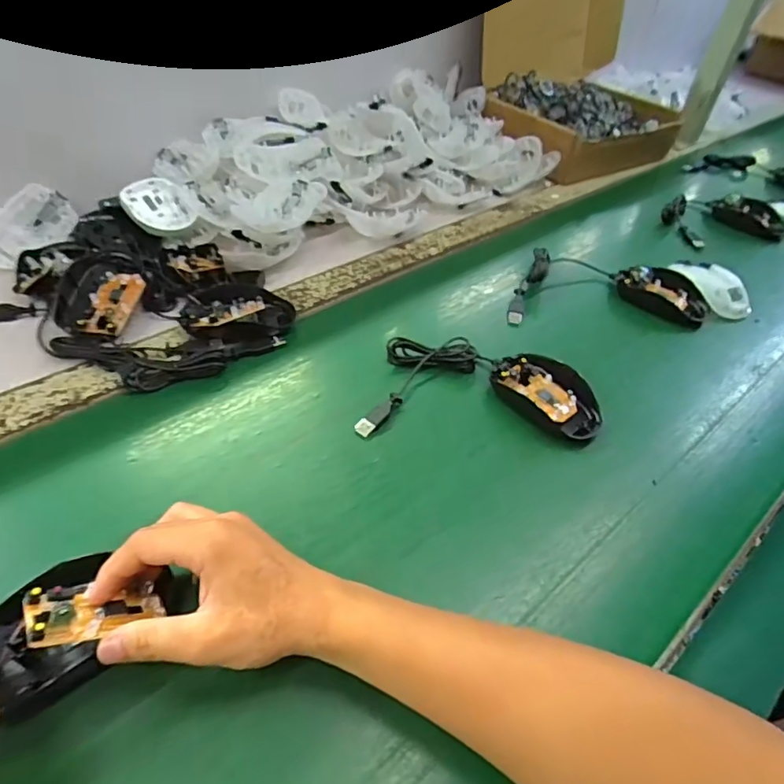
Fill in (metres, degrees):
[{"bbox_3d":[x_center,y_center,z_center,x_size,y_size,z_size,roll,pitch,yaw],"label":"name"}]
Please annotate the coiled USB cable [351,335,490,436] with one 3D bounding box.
[{"bbox_3d":[0.017,-0.022,0.480,0.151,0.021,0.064,-28,56,-29],"label":"coiled USB cable"}]

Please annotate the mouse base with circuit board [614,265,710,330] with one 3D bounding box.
[{"bbox_3d":[0.305,-0.111,0.607,0.100,0.030,0.061,32,51,22],"label":"mouse base with circuit board"}]

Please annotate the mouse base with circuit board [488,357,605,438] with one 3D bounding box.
[{"bbox_3d":[0.137,-0.001,0.474,0.060,0.021,0.102,-26,55,-28],"label":"mouse base with circuit board"}]

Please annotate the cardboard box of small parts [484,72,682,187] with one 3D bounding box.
[{"bbox_3d":[0.293,-0.430,0.861,0.249,0.079,0.231,-26,53,-29],"label":"cardboard box of small parts"}]

